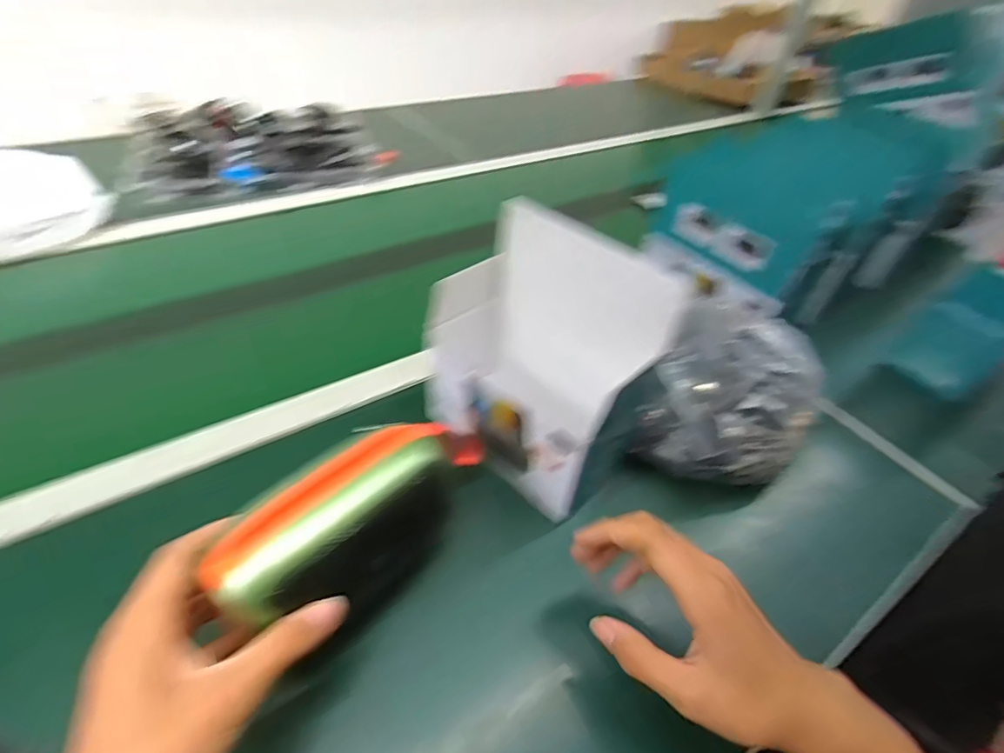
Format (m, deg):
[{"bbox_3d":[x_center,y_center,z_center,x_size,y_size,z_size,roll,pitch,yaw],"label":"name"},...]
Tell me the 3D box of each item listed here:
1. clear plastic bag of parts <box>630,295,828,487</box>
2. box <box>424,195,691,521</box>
[{"bbox_3d":[0.206,0.012,0.448,0.140,0.091,0.161,30,50,24],"label":"clear plastic bag of parts"},{"bbox_3d":[0.014,-0.029,0.419,0.106,0.175,0.208,-32,54,-31],"label":"box"}]

